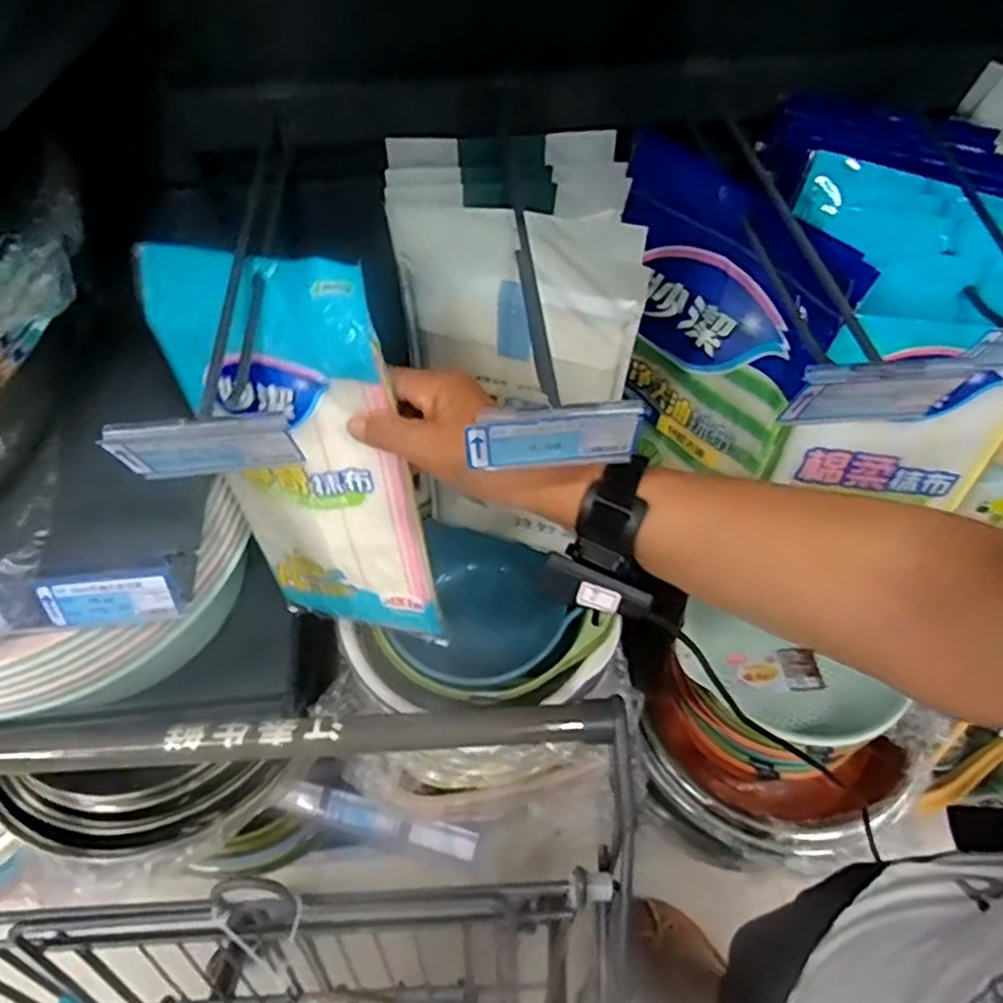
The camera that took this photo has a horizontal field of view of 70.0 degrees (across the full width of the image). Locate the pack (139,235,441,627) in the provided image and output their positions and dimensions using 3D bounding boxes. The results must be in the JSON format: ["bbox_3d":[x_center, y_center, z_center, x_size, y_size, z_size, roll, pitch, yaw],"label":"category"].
[{"bbox_3d":[-0.144,-0.015,0.545,0.155,0.344,0.034,8,46,13],"label":"pack"}]

